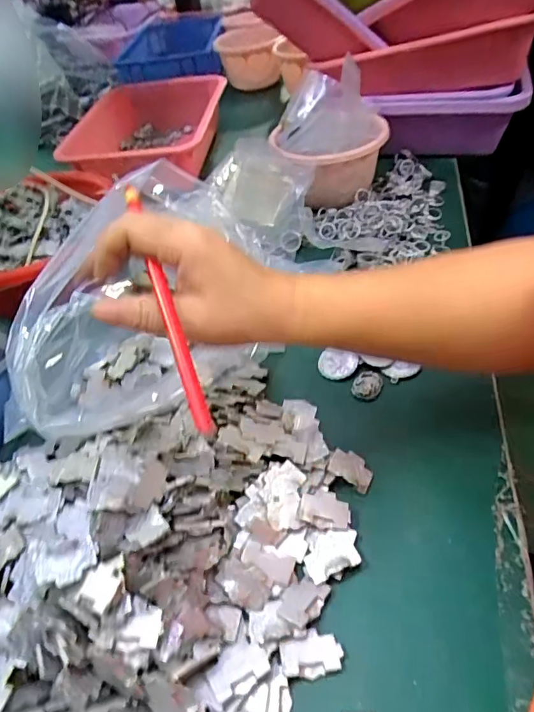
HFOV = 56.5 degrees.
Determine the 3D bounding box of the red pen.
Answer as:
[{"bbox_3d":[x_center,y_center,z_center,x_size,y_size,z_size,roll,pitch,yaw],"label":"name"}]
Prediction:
[{"bbox_3d":[-0.057,-0.031,0.279,0.009,0.005,0.155,-17,75,-10],"label":"red pen"}]

